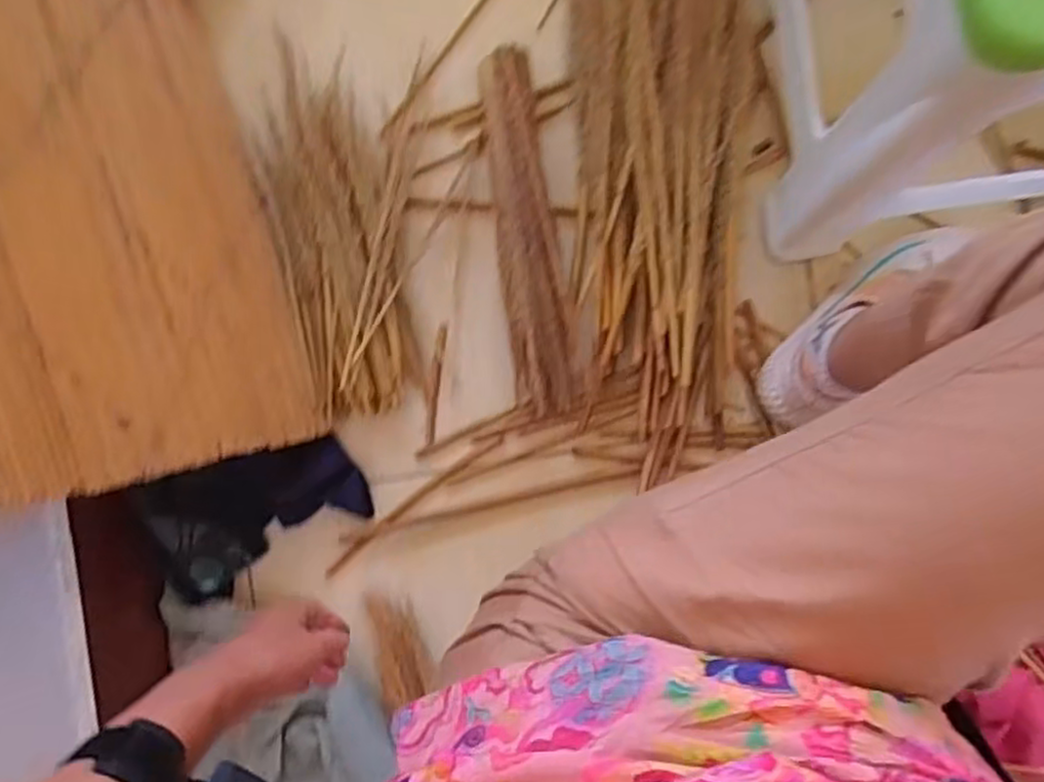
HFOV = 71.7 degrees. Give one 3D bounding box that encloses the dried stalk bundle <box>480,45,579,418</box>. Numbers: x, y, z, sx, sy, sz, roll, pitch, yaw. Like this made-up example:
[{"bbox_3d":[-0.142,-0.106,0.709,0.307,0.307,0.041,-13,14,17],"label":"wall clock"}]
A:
[{"bbox_3d":[0.007,-0.148,0.673,0.058,0.045,0.331,-6,84,5],"label":"dried stalk bundle"}]

